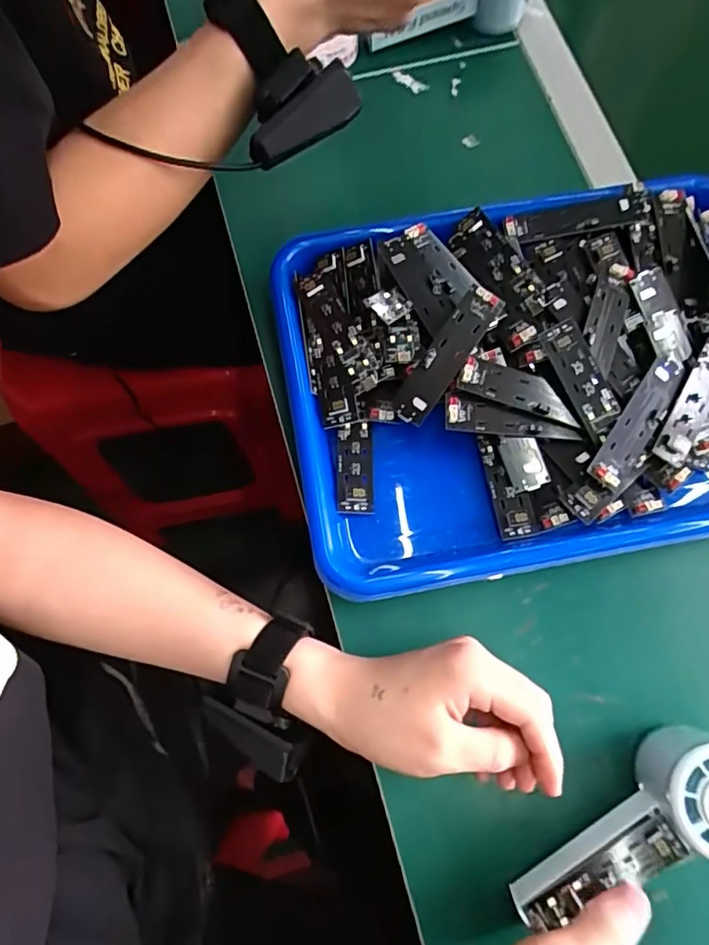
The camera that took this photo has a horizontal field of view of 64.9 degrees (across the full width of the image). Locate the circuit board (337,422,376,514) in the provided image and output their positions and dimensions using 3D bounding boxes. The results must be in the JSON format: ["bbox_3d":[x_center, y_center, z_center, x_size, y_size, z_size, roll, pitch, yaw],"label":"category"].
[{"bbox_3d":[0.000,-0.003,0.358,0.022,0.009,0.060,-2,75,-2],"label":"circuit board"}]

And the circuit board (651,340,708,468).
[{"bbox_3d":[0.218,-0.051,0.349,0.027,0.006,0.098,34,85,-11],"label":"circuit board"}]

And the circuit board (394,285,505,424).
[{"bbox_3d":[0.058,-0.071,0.348,0.021,0.009,0.092,36,96,8],"label":"circuit board"}]

